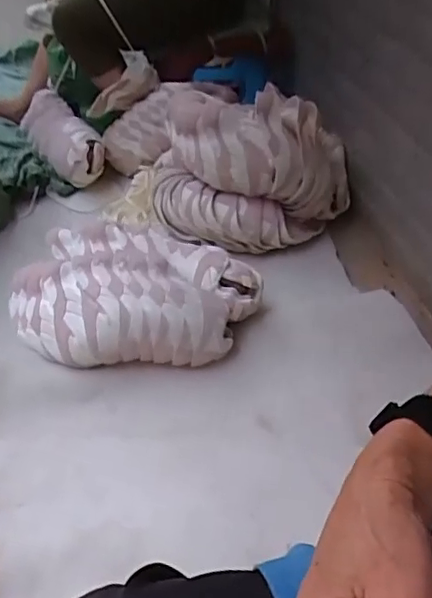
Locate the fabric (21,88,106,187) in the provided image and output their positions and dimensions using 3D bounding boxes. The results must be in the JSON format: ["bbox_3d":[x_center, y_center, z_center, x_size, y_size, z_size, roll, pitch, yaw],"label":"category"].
[{"bbox_3d":[-0.436,-0.459,1.547,0.136,0.103,0.465,-21,47,-24],"label":"fabric"}]

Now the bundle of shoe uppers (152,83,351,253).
[{"bbox_3d":[0.077,-0.284,1.216,0.436,0.269,0.276,6,42,3],"label":"bundle of shoe uppers"}]

